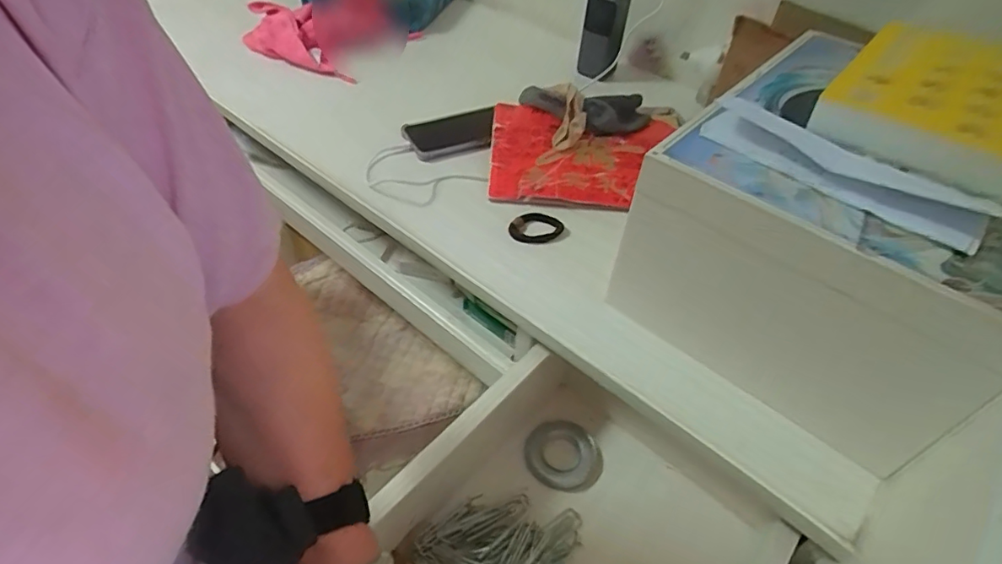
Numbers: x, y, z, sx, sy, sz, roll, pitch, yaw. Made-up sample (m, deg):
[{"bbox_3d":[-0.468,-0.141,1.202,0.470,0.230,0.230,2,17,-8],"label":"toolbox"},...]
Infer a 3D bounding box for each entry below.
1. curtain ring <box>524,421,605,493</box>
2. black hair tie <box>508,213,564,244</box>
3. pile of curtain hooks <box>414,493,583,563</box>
[{"bbox_3d":[0.071,0.196,0.619,0.086,0.013,0.074,19,47,14],"label":"curtain ring"},{"bbox_3d":[0.043,-0.066,0.657,0.061,0.010,0.061,2,46,-2],"label":"black hair tie"},{"bbox_3d":[-0.002,0.257,0.542,0.117,0.023,0.148,33,52,25],"label":"pile of curtain hooks"}]

